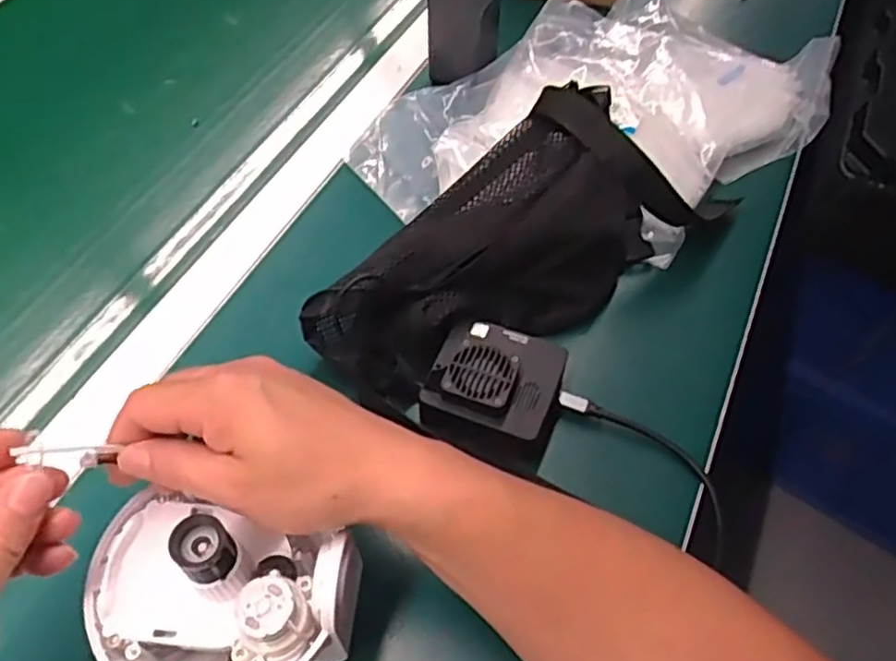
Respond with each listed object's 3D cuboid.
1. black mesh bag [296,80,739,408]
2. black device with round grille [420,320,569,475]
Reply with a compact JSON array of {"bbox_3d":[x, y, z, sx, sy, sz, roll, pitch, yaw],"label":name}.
[{"bbox_3d":[0.039,-0.062,0.482,0.286,0.087,0.126,-32,61,-21],"label":"black mesh bag"},{"bbox_3d":[0.030,0.033,0.442,0.081,0.036,0.078,14,56,9],"label":"black device with round grille"}]

